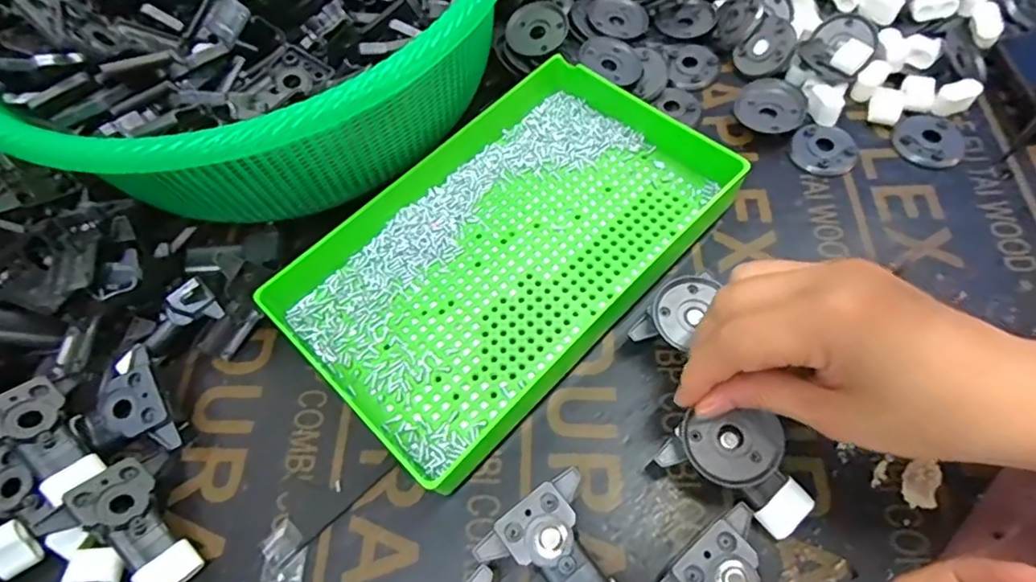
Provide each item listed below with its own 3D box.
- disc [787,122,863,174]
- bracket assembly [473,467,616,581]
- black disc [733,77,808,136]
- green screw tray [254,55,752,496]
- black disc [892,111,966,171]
[{"bbox_3d":[0.193,-0.091,0.368,0.039,0.005,0.039,-1,64,2],"label":"disc"},{"bbox_3d":[0.022,0.122,0.262,0.053,0.027,0.064,-38,68,-14],"label":"bracket assembly"},{"bbox_3d":[0.166,-0.123,0.380,0.043,0.008,0.050,33,70,17],"label":"black disc"},{"bbox_3d":[-0.011,-0.031,0.338,0.159,0.032,0.241,40,72,19],"label":"green screw tray"},{"bbox_3d":[0.258,-0.095,0.365,0.042,0.004,0.043,-1,64,2],"label":"black disc"}]

